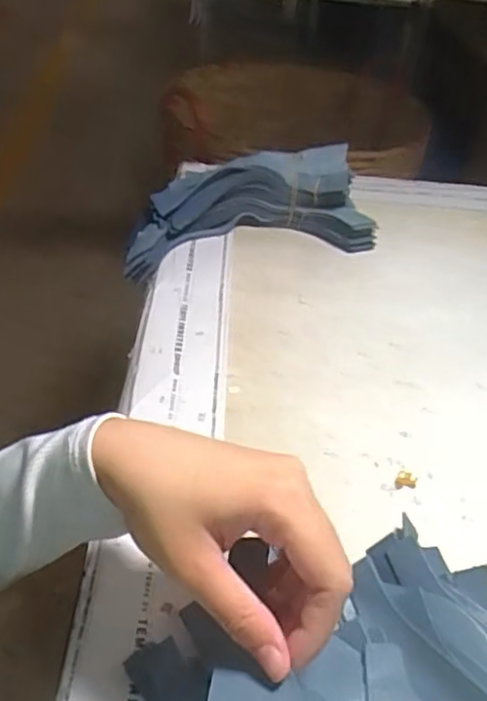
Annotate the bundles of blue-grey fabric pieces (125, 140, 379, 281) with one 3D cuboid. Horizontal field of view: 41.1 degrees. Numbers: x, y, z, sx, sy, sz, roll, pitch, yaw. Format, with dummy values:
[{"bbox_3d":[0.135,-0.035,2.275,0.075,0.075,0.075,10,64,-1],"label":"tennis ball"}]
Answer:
[{"bbox_3d":[0.001,-0.133,0.609,0.229,0.071,0.106,-11,42,-20],"label":"bundles of blue-grey fabric pieces"}]

